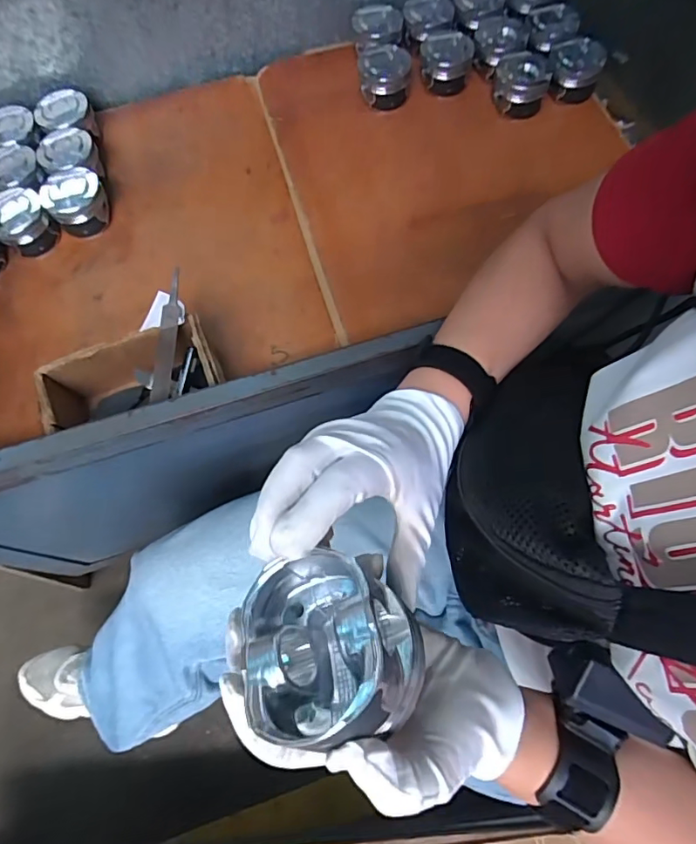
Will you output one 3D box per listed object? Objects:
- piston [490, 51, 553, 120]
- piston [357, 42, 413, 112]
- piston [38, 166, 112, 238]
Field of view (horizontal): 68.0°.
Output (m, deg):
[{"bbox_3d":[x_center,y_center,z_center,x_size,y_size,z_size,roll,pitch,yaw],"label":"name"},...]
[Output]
[{"bbox_3d":[0.272,-0.532,0.816,0.084,0.057,0.092,15,71,7],"label":"piston"},{"bbox_3d":[0.058,-0.562,0.835,0.081,0.052,0.093,5,70,3],"label":"piston"},{"bbox_3d":[-0.404,-0.330,0.764,0.085,0.055,0.091,-39,74,-12],"label":"piston"}]

